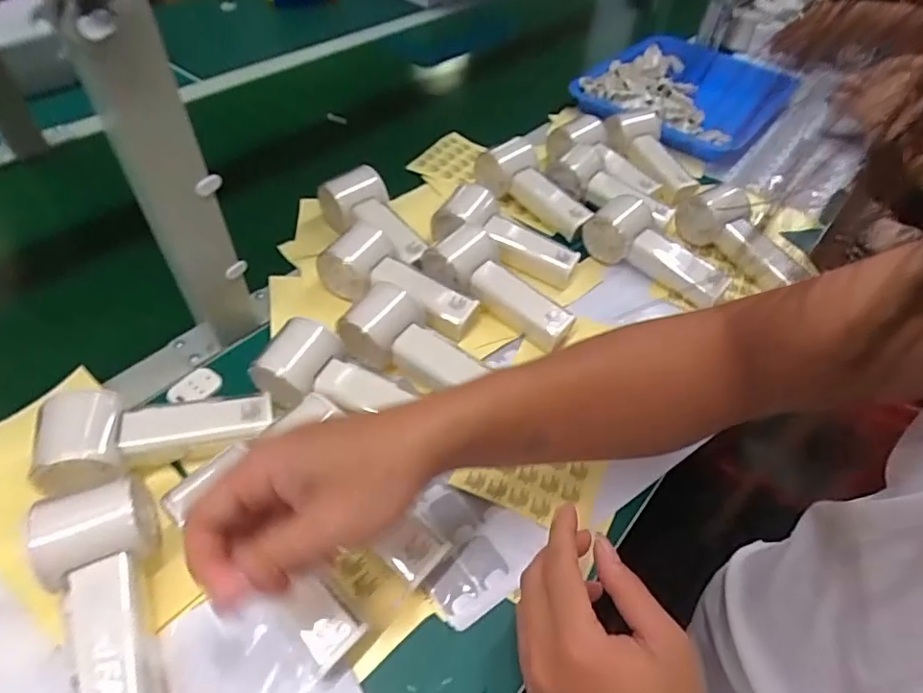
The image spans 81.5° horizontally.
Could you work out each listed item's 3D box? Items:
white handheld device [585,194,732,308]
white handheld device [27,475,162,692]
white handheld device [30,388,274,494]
[{"bbox_3d":[0.211,-0.100,0.569,0.151,0.046,0.072,32,54,21],"label":"white handheld device"},{"bbox_3d":[-0.208,0.151,0.309,0.056,0.050,0.147,-14,53,-17],"label":"white handheld device"},{"bbox_3d":[-0.218,0.056,0.387,0.149,0.050,0.062,-15,53,-19],"label":"white handheld device"}]

